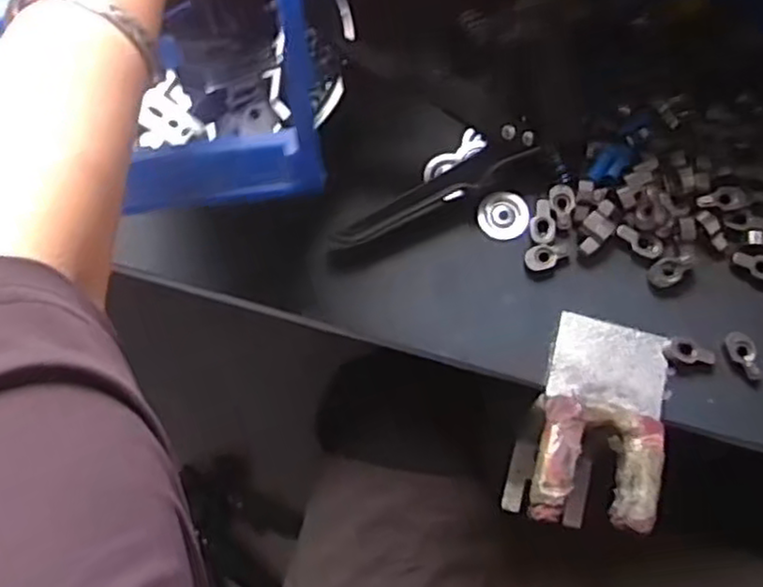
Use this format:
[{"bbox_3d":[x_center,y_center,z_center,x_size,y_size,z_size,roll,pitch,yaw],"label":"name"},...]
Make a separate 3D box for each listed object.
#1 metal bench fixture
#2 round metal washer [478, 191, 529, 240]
[{"bbox_3d":[0.139,0.082,0.463,0.085,0.041,0.138,19,77,5],"label":"metal bench fixture"},{"bbox_3d":[0.088,-0.057,0.516,0.035,0.004,0.035,0,76,0],"label":"round metal washer"}]

